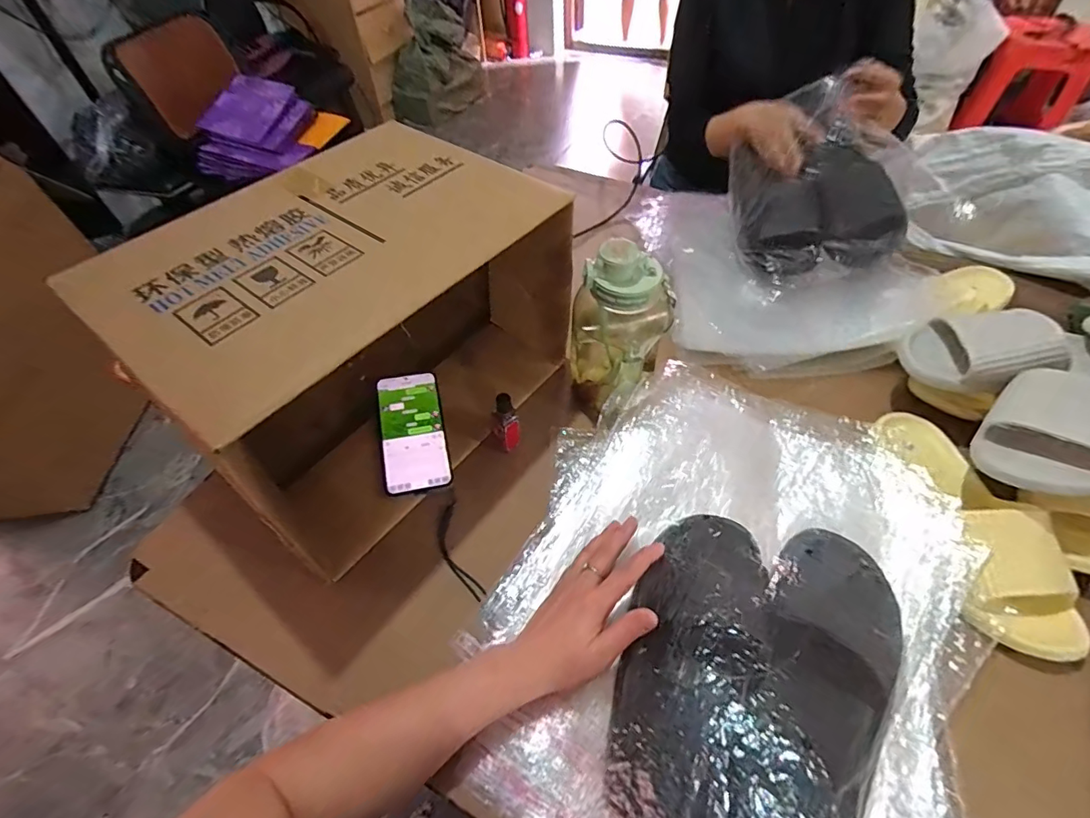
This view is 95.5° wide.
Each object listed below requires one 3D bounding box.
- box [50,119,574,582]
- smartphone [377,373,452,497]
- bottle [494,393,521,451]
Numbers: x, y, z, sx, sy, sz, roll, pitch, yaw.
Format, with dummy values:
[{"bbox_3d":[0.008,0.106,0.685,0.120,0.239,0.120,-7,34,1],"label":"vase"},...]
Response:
[{"bbox_3d":[-0.194,-0.087,0.547,0.282,0.248,0.389,27,59,22],"label":"box"},{"bbox_3d":[-0.158,0.024,0.586,0.072,0.011,0.153,-11,61,-9],"label":"smartphone"},{"bbox_3d":[-0.044,0.012,0.567,0.024,0.081,0.036,-23,55,-13],"label":"bottle"}]

